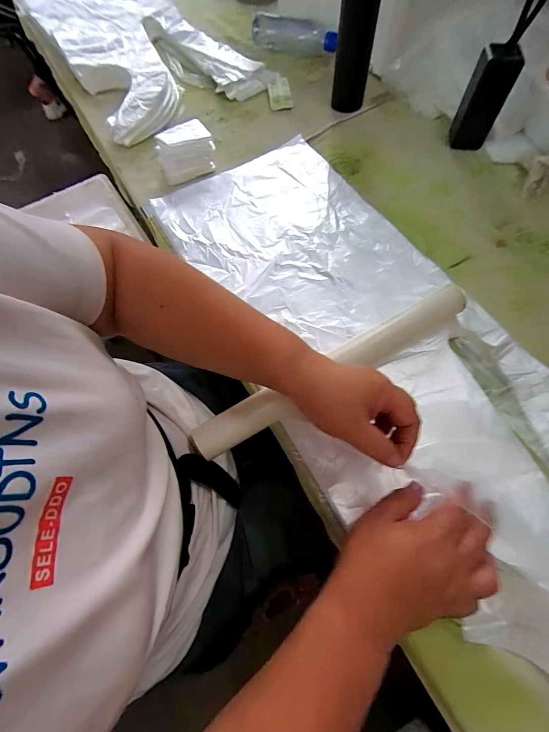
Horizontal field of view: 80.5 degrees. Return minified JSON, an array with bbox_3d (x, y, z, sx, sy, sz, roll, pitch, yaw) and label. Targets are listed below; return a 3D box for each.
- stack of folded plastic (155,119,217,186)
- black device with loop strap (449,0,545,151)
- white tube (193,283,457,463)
[{"bbox_3d":[-0.161,-0.383,0.577,0.097,0.055,0.072,-29,67,-11],"label":"stack of folded plastic"},{"bbox_3d":[0.338,-0.447,0.492,0.063,0.205,0.031,24,68,13],"label":"black device with loop strap"},{"bbox_3d":[0.074,0.007,0.383,0.364,0.034,0.043,-28,67,-10],"label":"white tube"}]

